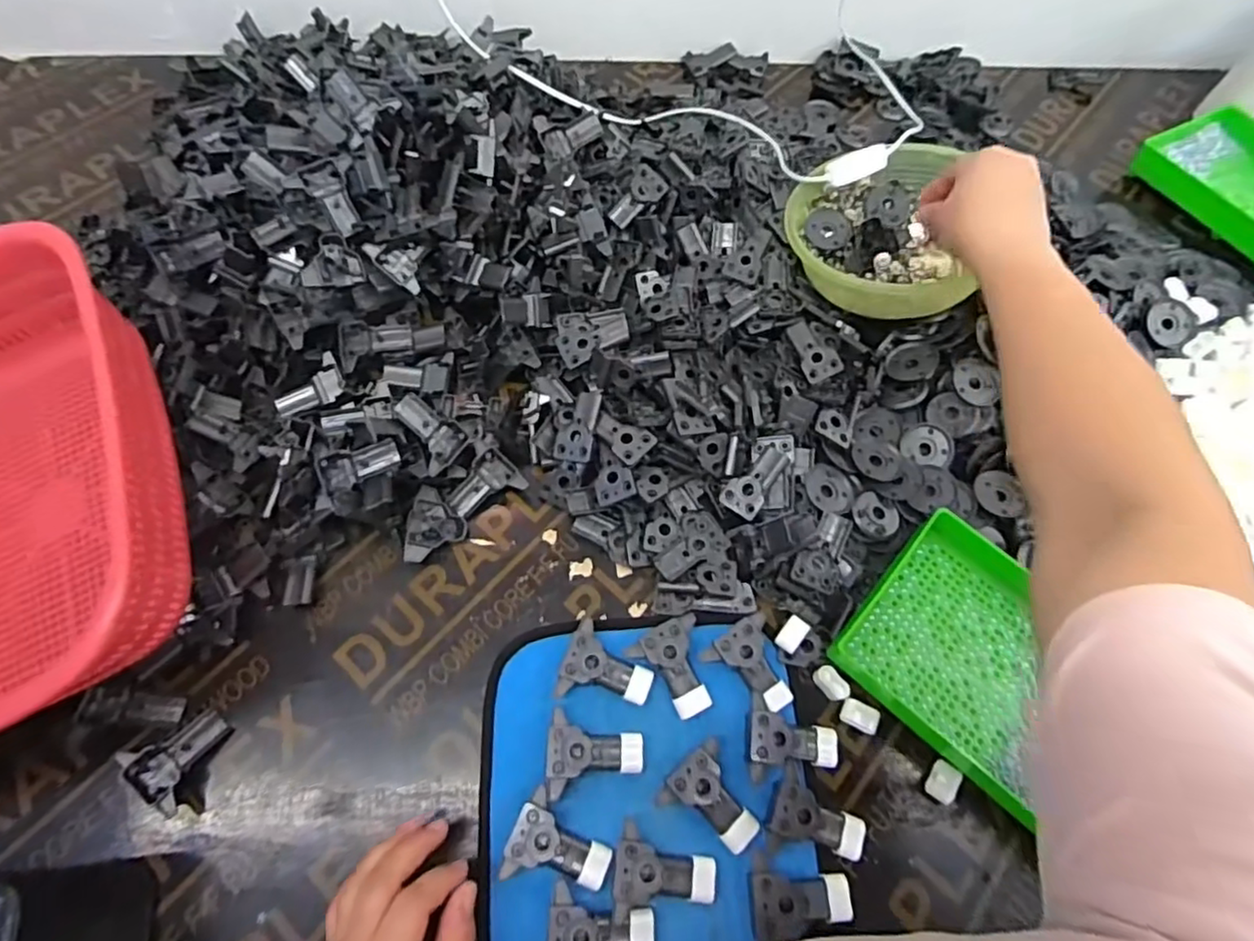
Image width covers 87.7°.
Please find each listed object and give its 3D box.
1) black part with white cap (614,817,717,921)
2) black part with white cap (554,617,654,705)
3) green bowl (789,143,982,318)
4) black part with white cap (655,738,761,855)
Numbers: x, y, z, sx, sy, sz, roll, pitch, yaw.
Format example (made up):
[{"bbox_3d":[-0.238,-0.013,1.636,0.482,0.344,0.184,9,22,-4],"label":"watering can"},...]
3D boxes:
[{"bbox_3d":[0.025,0.256,0.413,0.064,0.014,0.052,5,65,0],"label":"black part with white cap"},{"bbox_3d":[-0.013,0.140,0.468,0.064,0.014,0.054,14,66,3],"label":"black part with white cap"},{"bbox_3d":[0.222,-0.214,0.590,0.150,0.058,0.159,1,65,-2],"label":"green bowl"},{"bbox_3d":[0.056,0.222,0.432,0.052,0.016,0.064,-32,71,-16],"label":"black part with white cap"}]

